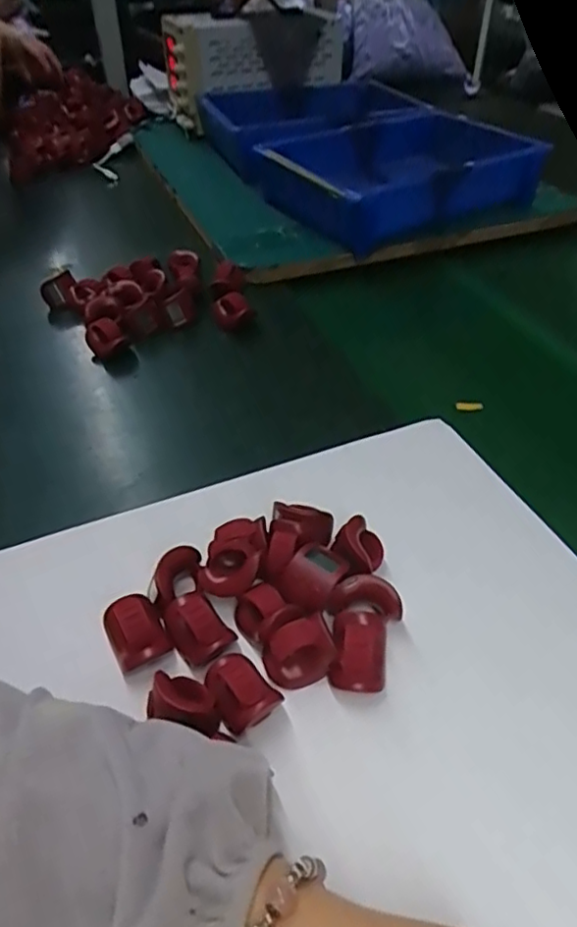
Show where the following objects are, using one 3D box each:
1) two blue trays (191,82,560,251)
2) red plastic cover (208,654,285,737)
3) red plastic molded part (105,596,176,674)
[{"bbox_3d":[0.075,-0.430,0.857,0.309,0.088,0.476,-18,45,-18],"label":"two blue trays"},{"bbox_3d":[-0.024,0.117,0.318,0.028,0.030,0.036,-26,48,-25],"label":"red plastic cover"},{"bbox_3d":[-0.084,0.093,0.347,0.029,0.020,0.036,-21,46,-21],"label":"red plastic molded part"}]

